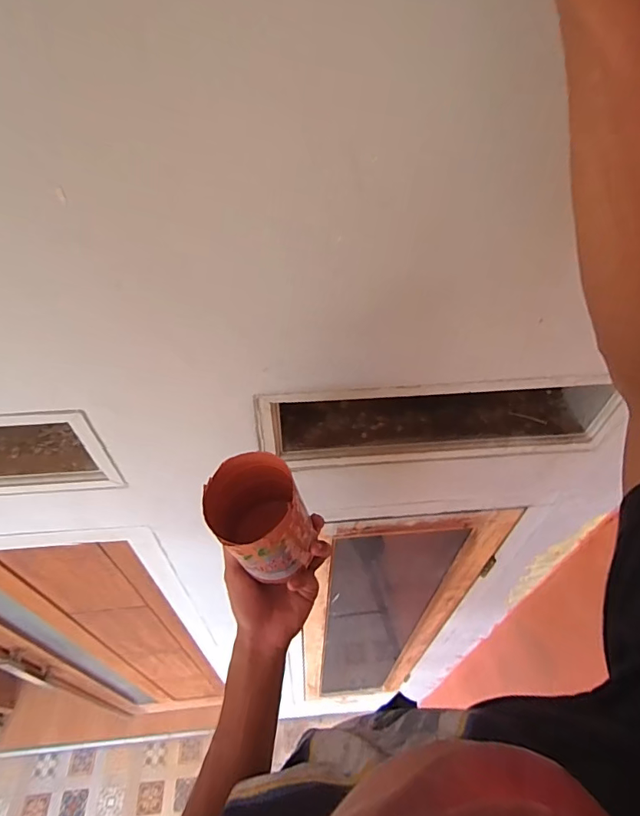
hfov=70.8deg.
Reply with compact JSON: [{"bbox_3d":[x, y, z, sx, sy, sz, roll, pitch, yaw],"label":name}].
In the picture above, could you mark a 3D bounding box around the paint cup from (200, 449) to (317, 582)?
[{"bbox_3d":[-0.056,0.105,0.430,0.087,0.108,0.083,-2,49,2],"label":"paint cup"}]

